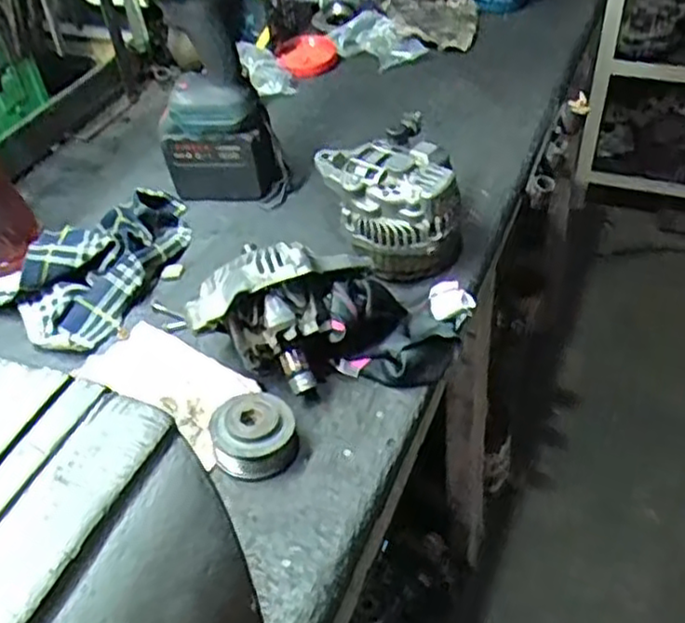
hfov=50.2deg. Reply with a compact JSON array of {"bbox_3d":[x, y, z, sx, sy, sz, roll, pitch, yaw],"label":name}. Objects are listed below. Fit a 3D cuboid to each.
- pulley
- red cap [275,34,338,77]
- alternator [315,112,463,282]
[{"bbox_3d":[-0.072,0.100,0.596,0.067,0.034,0.062,-3,44,3],"label":"pulley"},{"bbox_3d":[-0.051,-0.377,1.091,0.092,0.044,0.059,-8,44,-3],"label":"red cap"},{"bbox_3d":[0.054,-0.108,0.741,0.138,0.113,0.136,-8,44,-3],"label":"alternator"}]

